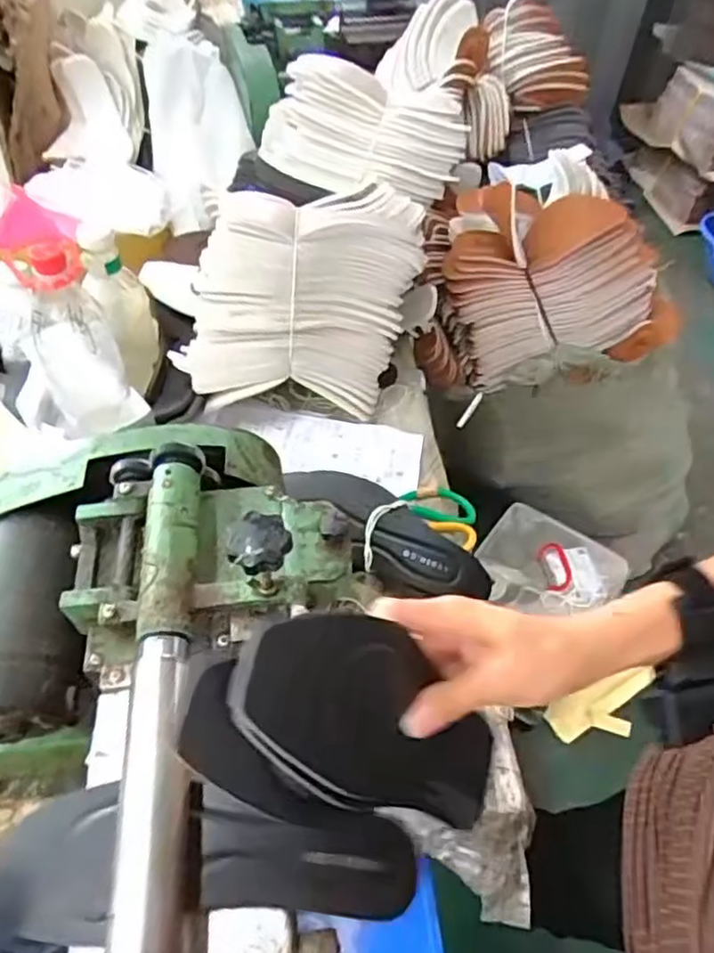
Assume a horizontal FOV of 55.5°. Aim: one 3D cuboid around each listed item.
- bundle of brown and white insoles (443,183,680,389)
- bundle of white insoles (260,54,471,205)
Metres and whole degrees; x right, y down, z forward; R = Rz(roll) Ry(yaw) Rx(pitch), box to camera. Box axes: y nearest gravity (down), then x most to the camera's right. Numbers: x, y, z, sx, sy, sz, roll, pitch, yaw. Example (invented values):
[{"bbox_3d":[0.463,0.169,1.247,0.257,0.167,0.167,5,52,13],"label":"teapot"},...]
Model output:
[{"bbox_3d":[0.278,-0.278,0.951,0.290,0.296,0.106,-10,38,23],"label":"bundle of brown and white insoles"},{"bbox_3d":[0.011,-0.481,0.929,0.280,0.132,0.139,1,51,-2],"label":"bundle of white insoles"}]

